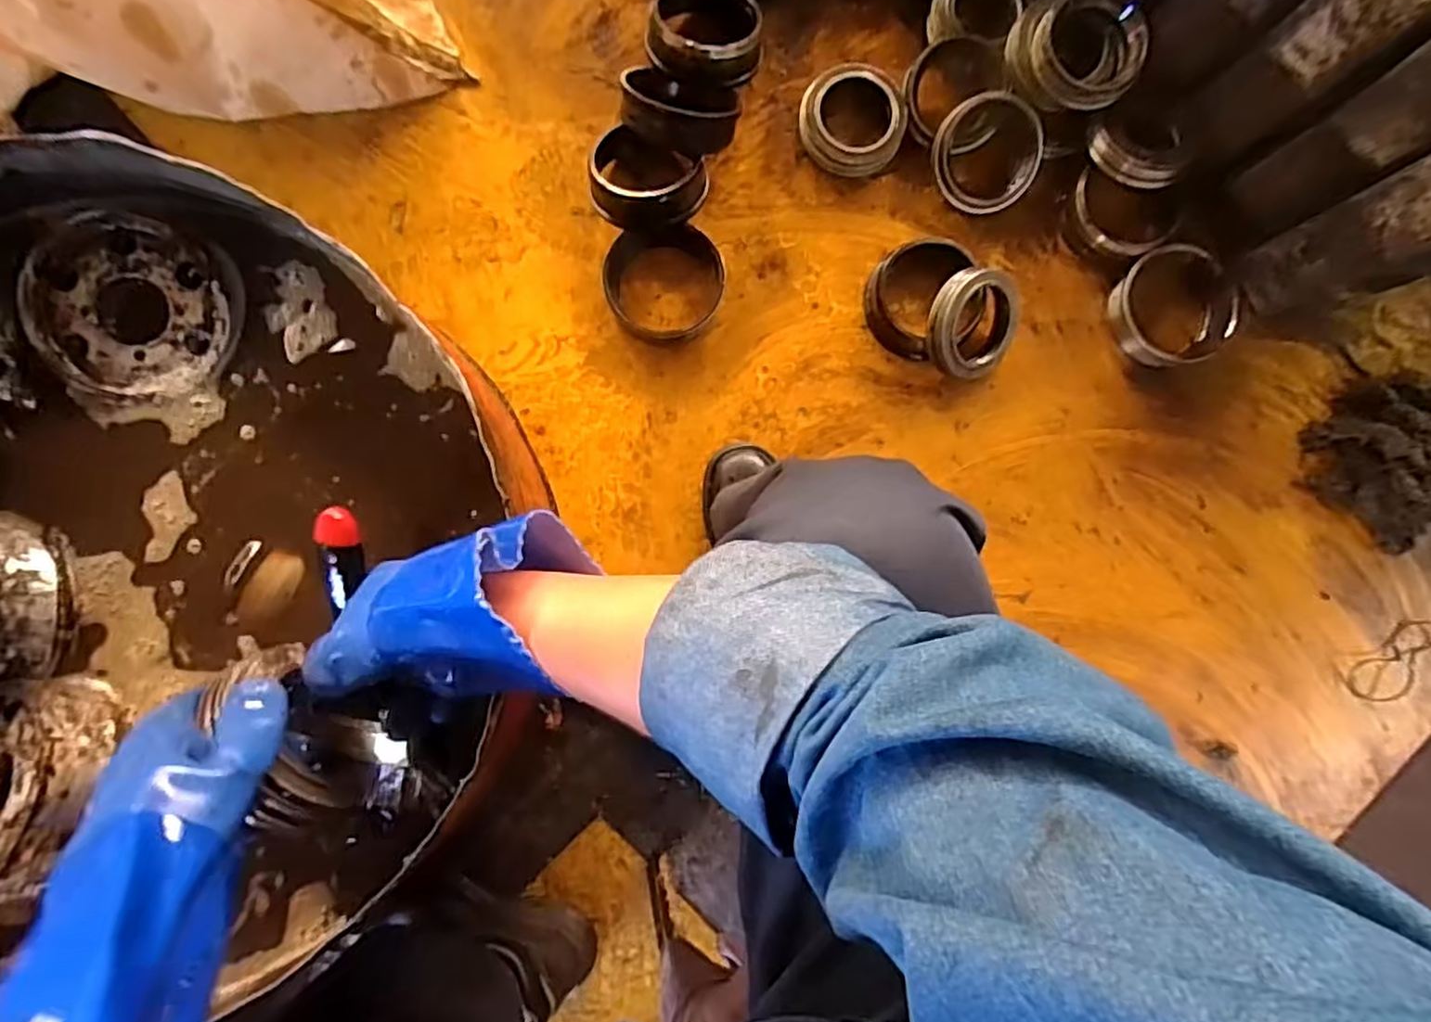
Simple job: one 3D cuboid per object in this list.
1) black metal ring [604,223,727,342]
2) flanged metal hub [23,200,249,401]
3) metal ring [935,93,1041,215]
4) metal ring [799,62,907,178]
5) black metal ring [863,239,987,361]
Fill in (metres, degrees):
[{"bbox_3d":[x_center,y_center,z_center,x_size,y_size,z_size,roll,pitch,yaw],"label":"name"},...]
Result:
[{"bbox_3d":[-0.055,-0.245,0.750,0.128,0.031,0.116,-2,87,-2],"label":"black metal ring"},{"bbox_3d":[-0.368,-0.130,0.439,0.110,0.030,0.108,0,87,-2],"label":"flanged metal hub"},{"bbox_3d":[0.290,-0.378,0.736,0.111,0.018,0.114,0,114,0],"label":"metal ring"},{"bbox_3d":[0.148,-0.423,0.748,0.110,0.033,0.107,0,87,-2],"label":"metal ring"},{"bbox_3d":[0.222,-0.226,0.735,0.113,0.035,0.116,0,87,-2],"label":"black metal ring"}]

